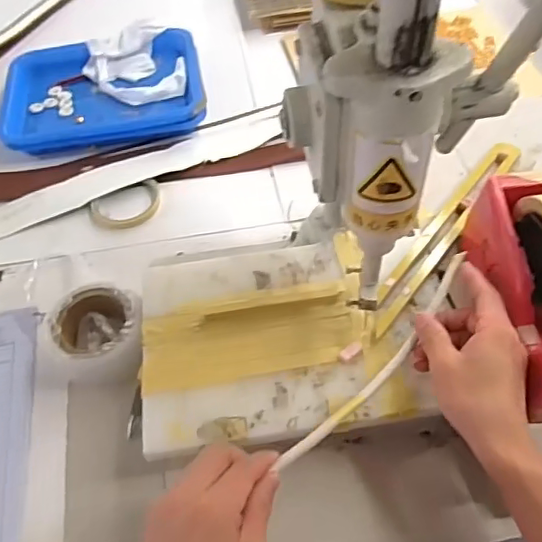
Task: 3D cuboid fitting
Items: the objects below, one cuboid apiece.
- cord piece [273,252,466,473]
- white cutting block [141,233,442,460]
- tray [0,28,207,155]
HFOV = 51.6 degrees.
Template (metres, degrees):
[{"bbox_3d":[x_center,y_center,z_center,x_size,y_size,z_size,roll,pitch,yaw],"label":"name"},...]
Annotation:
[{"bbox_3d":[0.097,0.075,0.473,0.019,0.026,0.253,37,69,24],"label":"cord piece"},{"bbox_3d":[0.009,0.053,0.535,0.262,0.028,0.215,-7,56,-2],"label":"white cutting block"},{"bbox_3d":[-0.249,-0.267,0.837,0.290,0.042,0.209,-12,56,-5],"label":"tray"}]

